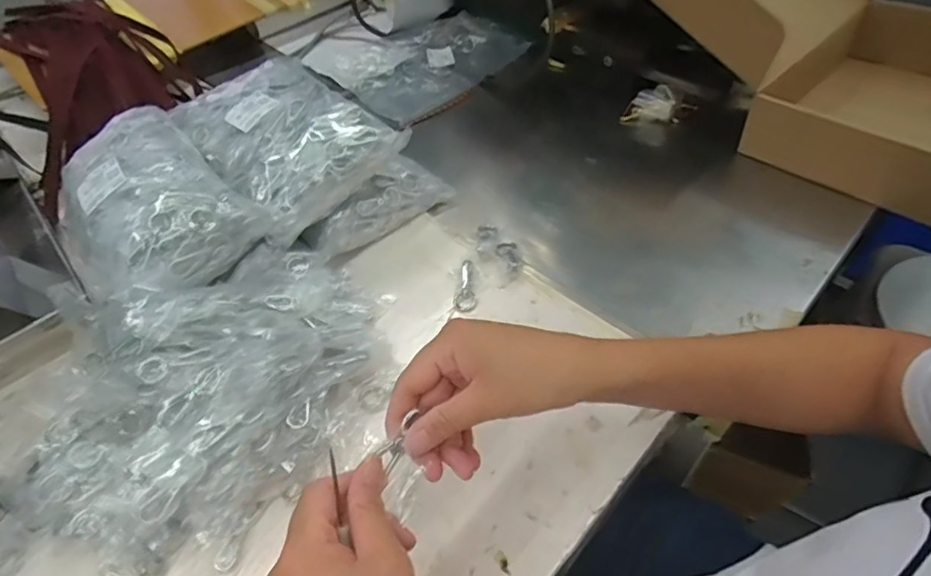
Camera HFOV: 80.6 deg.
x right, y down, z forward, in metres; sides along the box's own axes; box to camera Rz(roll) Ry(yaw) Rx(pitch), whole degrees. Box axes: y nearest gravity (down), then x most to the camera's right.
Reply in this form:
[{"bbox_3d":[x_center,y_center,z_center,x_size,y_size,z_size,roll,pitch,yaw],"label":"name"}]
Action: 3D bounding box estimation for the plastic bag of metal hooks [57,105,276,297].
[{"bbox_3d":[-0.314,-0.088,0.536,0.152,0.069,0.214,-38,57,-25],"label":"plastic bag of metal hooks"}]

